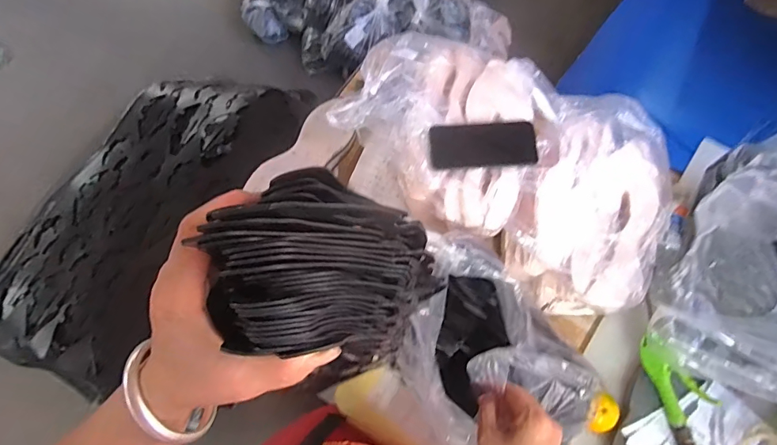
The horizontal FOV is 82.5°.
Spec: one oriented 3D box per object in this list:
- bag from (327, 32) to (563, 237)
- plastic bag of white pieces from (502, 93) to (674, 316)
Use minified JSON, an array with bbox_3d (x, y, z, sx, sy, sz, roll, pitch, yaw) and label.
[{"bbox_3d":[0.108,-0.170,0.747,0.336,0.113,0.289,33,70,13],"label":"bag"},{"bbox_3d":[0.327,-0.029,0.726,0.213,0.150,0.321,25,68,10],"label":"plastic bag of white pieces"}]

